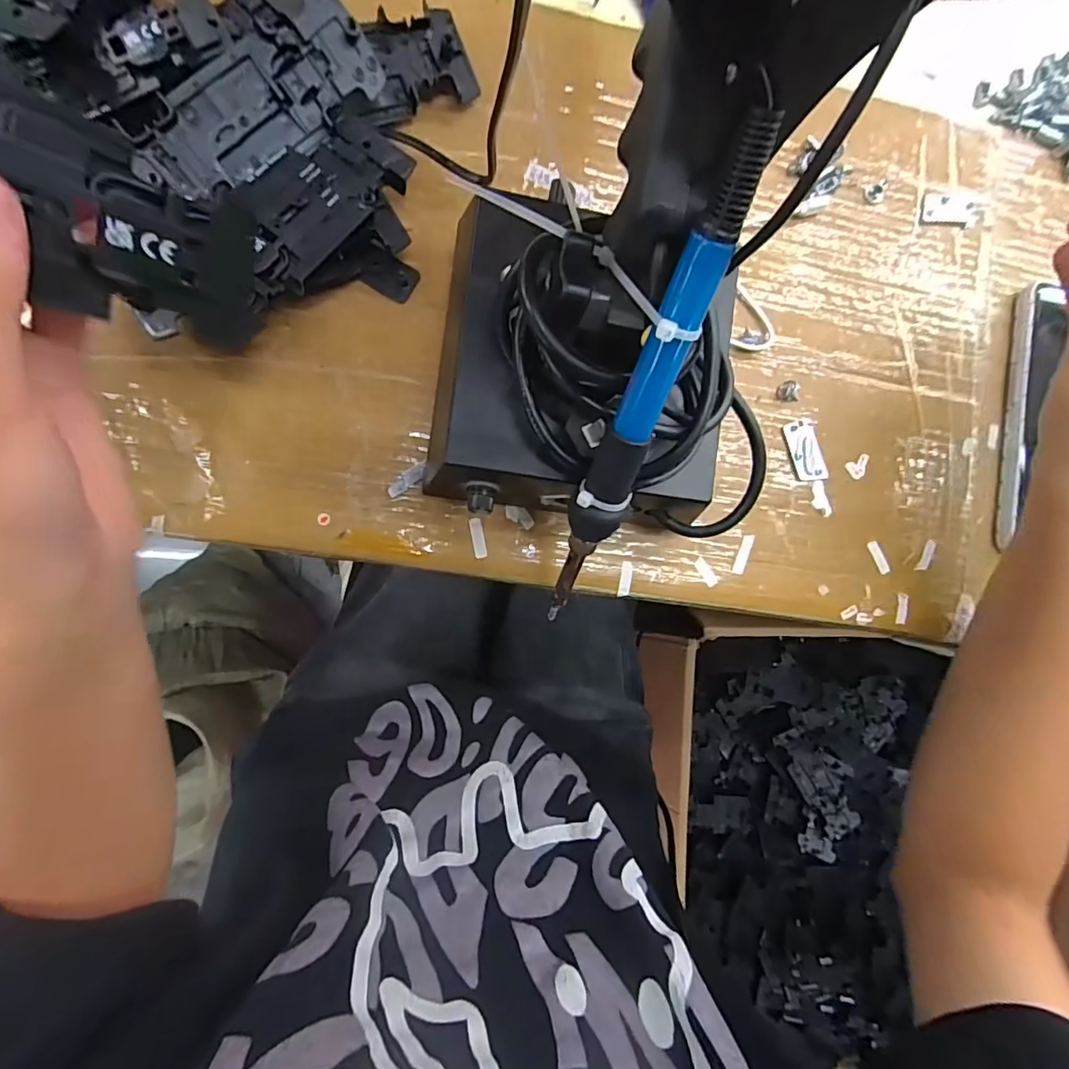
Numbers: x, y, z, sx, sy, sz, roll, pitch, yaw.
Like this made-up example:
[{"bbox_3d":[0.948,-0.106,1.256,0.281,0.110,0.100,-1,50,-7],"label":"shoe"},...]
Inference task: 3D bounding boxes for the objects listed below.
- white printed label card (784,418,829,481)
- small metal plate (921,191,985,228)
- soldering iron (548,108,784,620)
[{"bbox_3d":[0.153,-0.047,0.302,0.019,0.004,0.034,-16,90,-9],"label":"white printed label card"},{"bbox_3d":[0.255,-0.199,0.327,0.042,0.005,0.022,2,87,-8],"label":"small metal plate"},{"bbox_3d":[0.033,-0.035,0.197,0.020,0.197,0.018,10,45,-8],"label":"soldering iron"}]

